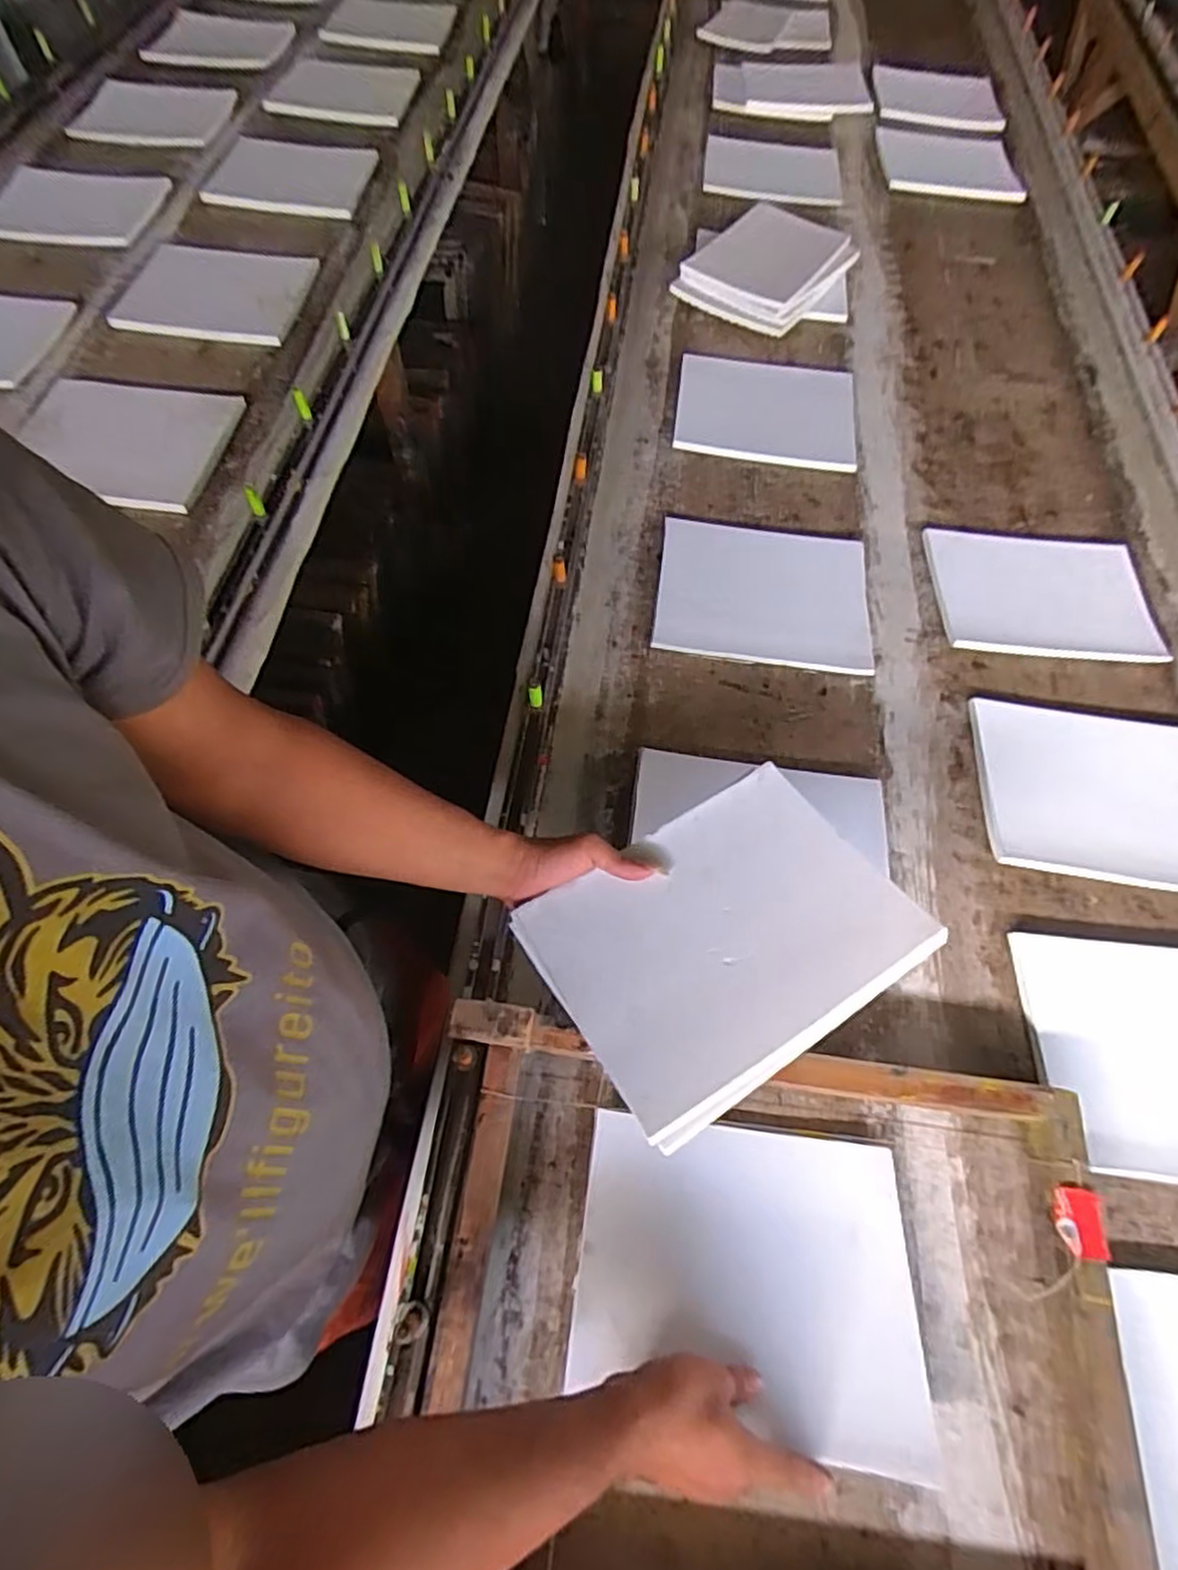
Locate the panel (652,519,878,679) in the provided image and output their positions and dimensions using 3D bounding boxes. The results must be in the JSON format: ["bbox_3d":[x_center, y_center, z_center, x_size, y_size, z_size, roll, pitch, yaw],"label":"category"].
[{"bbox_3d":[0.228,-0.254,0.930,0.272,0.012,0.230,7,64,3],"label":"panel"}]

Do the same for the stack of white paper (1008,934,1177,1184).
[{"bbox_3d":[0.567,0.261,0.680,0.272,0.027,0.216,5,64,2],"label":"stack of white paper"}]

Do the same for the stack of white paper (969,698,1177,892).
[{"bbox_3d":[0.584,0.009,0.805,0.268,0.014,0.220,6,64,2],"label":"stack of white paper"}]

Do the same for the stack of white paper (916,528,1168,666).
[{"bbox_3d":[0.601,-0.257,0.947,0.280,0.009,0.210,3,63,1],"label":"stack of white paper"}]

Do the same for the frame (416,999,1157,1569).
[{"bbox_3d":[0.135,0.421,0.540,0.556,0.058,0.423,8,62,2],"label":"frame"}]

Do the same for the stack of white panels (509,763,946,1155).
[{"bbox_3d":[0.104,0.121,0.575,0.269,0.017,0.211,-32,54,-10],"label":"stack of white panels"}]

